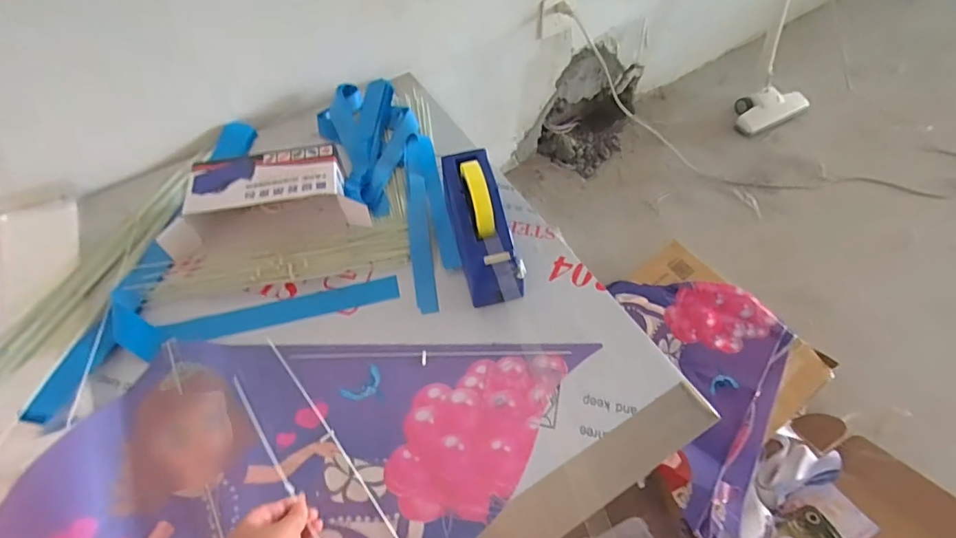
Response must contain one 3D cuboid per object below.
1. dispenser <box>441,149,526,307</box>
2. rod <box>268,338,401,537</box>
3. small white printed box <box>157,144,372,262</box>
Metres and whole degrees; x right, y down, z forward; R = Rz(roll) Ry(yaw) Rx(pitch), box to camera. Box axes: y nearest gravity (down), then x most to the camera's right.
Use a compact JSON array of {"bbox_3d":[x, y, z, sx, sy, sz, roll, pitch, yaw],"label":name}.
[{"bbox_3d":[0.001,-0.060,0.672,0.071,0.119,0.217,-14,71,-8],"label":"dispenser"},{"bbox_3d":[-0.159,0.207,0.580,0.009,0.004,0.350,-34,62,-20],"label":"rod"},{"bbox_3d":[-0.306,-0.100,0.738,0.271,0.074,0.136,-7,57,-3],"label":"small white printed box"}]

